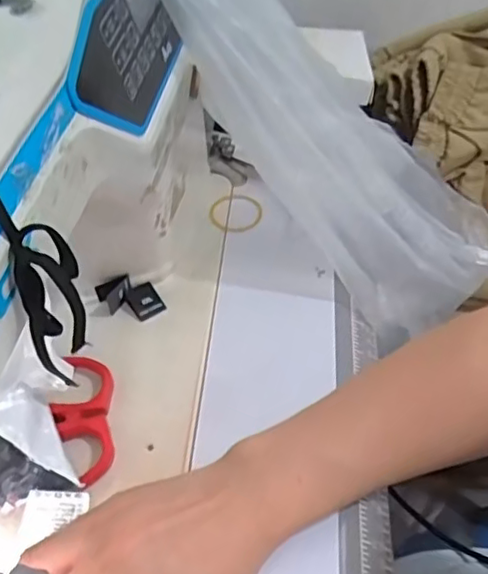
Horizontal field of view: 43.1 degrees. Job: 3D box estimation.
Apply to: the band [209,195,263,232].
[{"bbox_3d":[-0.007,-0.059,0.495,0.042,0.004,0.039,6,56,10],"label":"band"}]

